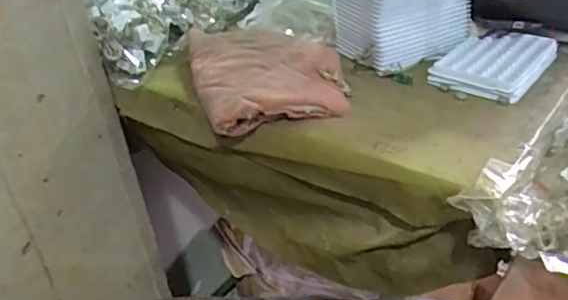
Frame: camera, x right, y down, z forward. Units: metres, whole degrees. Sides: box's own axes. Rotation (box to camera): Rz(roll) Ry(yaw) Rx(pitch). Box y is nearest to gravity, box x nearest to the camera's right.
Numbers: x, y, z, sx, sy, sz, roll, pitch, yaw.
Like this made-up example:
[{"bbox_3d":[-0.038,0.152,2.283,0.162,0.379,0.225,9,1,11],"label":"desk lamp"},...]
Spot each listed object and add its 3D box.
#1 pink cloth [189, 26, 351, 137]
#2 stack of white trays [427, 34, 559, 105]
[{"bbox_3d":[-0.025,-0.093,0.628,0.144,0.027,0.221,-13,34,-10],"label":"pink cloth"},{"bbox_3d":[0.222,-0.092,0.611,0.089,0.016,0.125,21,42,36],"label":"stack of white trays"}]

